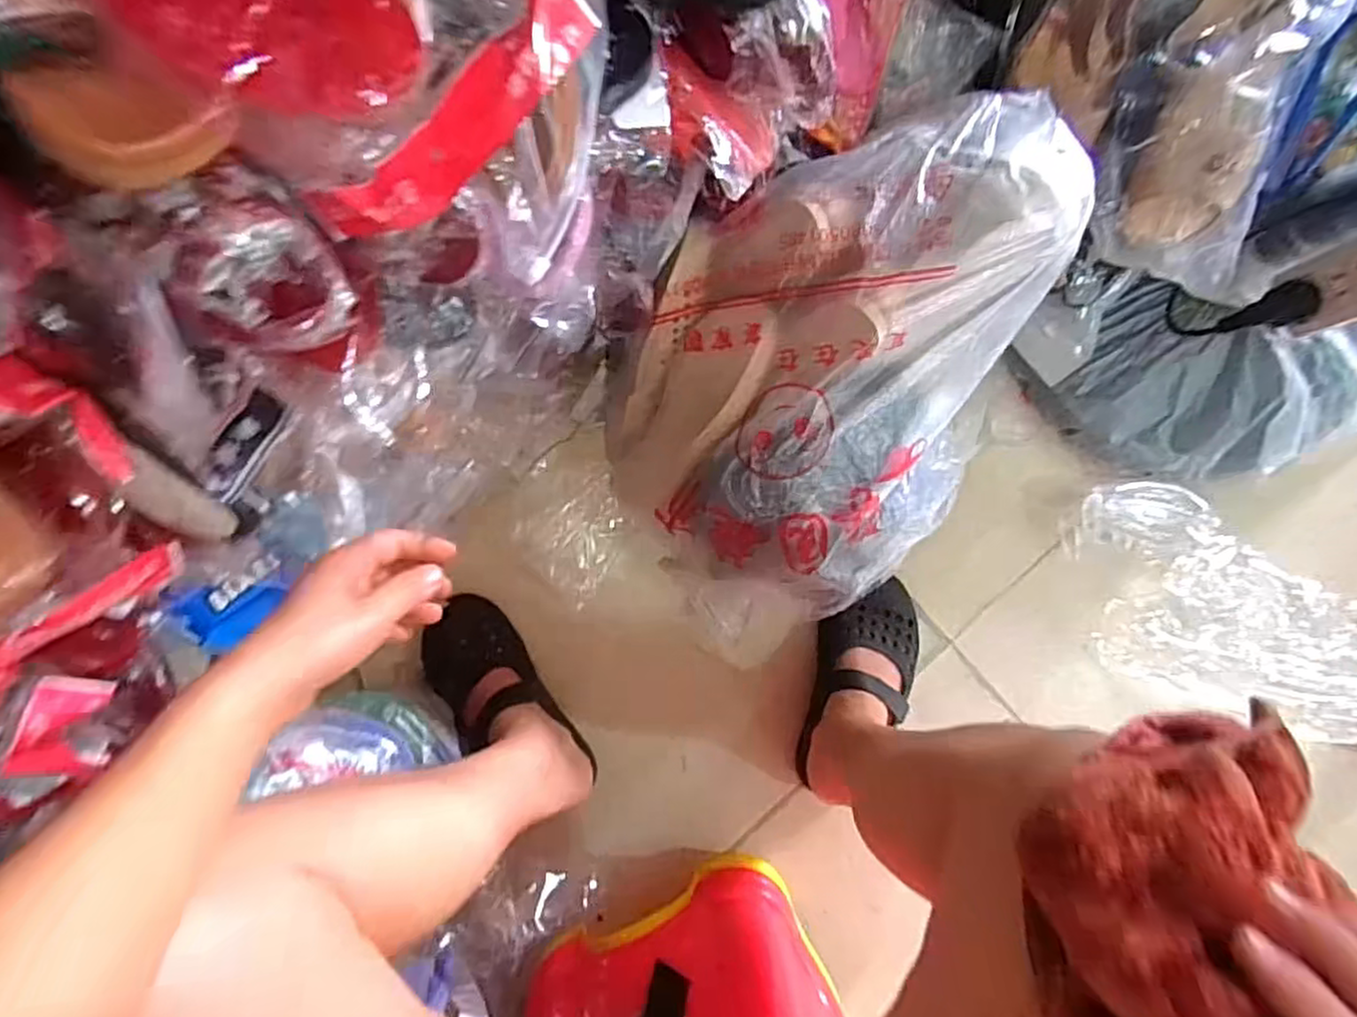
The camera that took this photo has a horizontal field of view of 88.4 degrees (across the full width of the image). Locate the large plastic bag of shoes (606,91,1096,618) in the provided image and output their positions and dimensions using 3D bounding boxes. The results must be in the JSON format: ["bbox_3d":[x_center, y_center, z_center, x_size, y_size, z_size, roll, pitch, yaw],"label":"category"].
[{"bbox_3d":[0.145,-0.124,0.620,0.312,0.224,0.421,45,86,0],"label":"large plastic bag of shoes"}]

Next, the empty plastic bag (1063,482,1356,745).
[{"bbox_3d":[0.625,0.126,0.738,0.450,0.061,0.195,22,86,-1],"label":"empty plastic bag"}]

